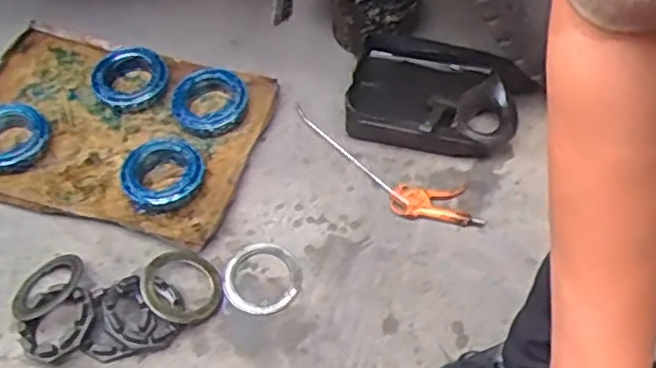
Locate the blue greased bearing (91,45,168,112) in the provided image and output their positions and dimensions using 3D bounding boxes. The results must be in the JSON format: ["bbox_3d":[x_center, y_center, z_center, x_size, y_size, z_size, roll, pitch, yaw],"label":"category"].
[{"bbox_3d":[-0.377,-0.200,1.298,0.134,0.043,0.125,0,56,0],"label":"blue greased bearing"}]

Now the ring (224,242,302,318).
[{"bbox_3d":[-0.104,0.148,1.091,0.121,0.022,0.123,0,56,0],"label":"ring"}]

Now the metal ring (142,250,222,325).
[{"bbox_3d":[-0.225,0.157,1.058,0.117,0.016,0.127,11,48,-12],"label":"metal ring"}]

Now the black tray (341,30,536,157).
[{"bbox_3d":[0.200,-0.165,1.254,0.318,0.085,0.244,9,56,6],"label":"black tray"}]

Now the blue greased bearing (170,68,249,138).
[{"bbox_3d":[-0.216,-0.146,1.255,0.138,0.058,0.116,-10,56,-7],"label":"blue greased bearing"}]

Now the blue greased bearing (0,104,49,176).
[{"bbox_3d":[-0.569,-0.082,1.223,0.134,0.036,0.138,37,63,22],"label":"blue greased bearing"}]

